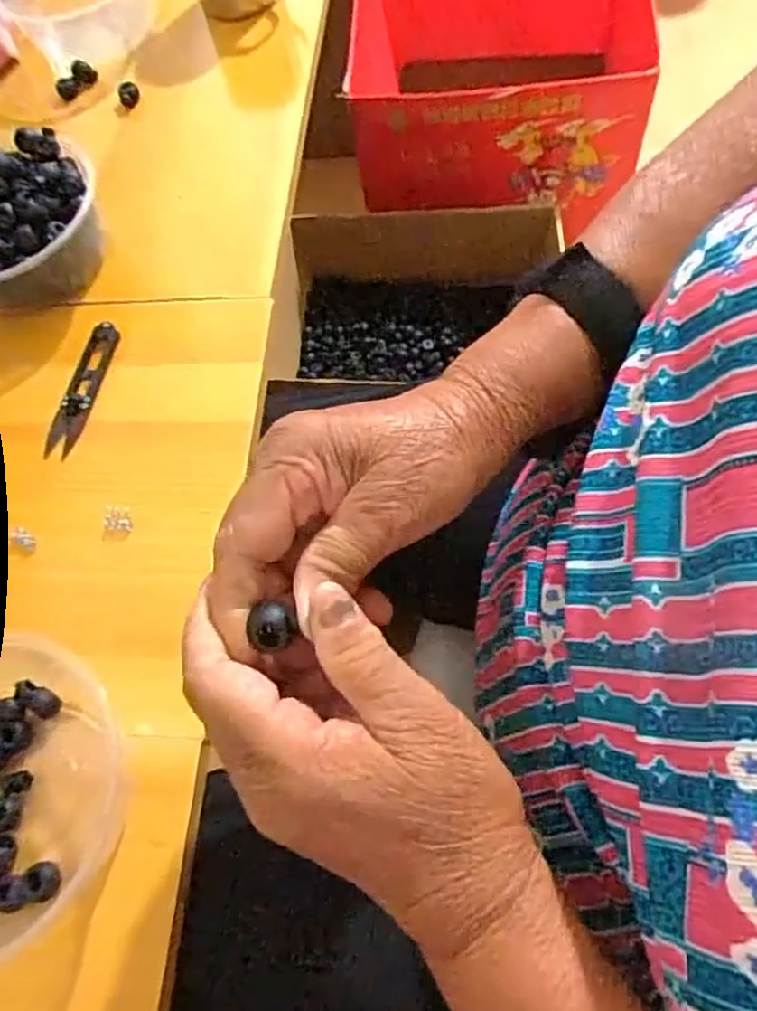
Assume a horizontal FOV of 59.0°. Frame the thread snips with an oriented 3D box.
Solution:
[{"bbox_3d":[-0.203,-0.079,0.456,0.023,0.012,0.102,9,67,6],"label":"thread snips"}]

